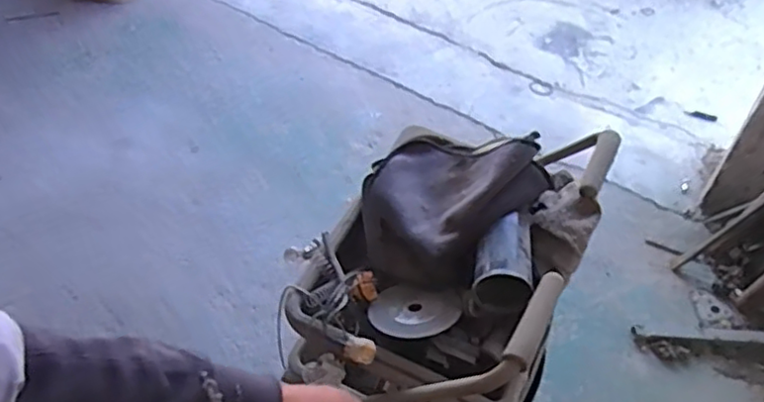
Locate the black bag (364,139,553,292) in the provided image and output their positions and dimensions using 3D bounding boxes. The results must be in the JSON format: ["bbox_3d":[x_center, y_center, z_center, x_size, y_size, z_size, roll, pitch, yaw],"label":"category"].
[{"bbox_3d":[0.078,-0.010,0.788,0.216,0.107,0.181,-35,58,-29],"label":"black bag"}]

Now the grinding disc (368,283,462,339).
[{"bbox_3d":[0.037,0.122,0.729,0.100,0.011,0.083,-2,28,17],"label":"grinding disc"}]

